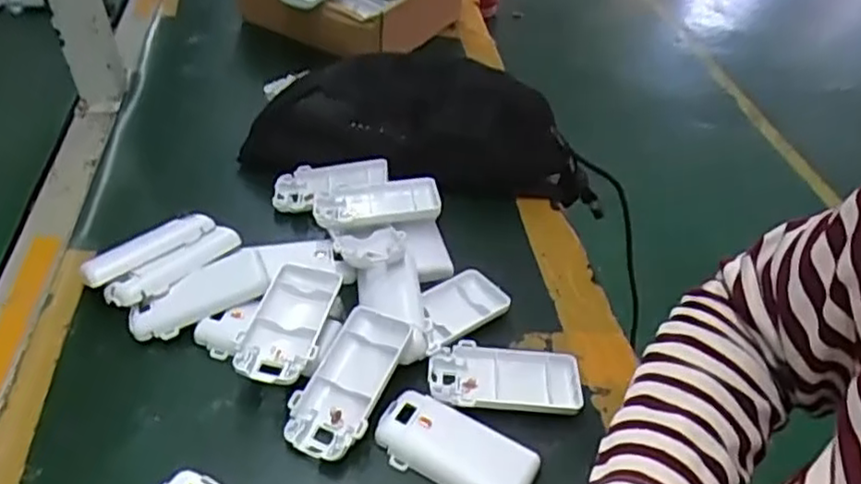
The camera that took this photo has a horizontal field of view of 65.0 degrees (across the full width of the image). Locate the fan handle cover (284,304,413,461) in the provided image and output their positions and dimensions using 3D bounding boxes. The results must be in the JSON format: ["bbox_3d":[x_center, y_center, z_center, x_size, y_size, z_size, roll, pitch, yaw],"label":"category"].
[{"bbox_3d":[-0.047,0.083,0.416,0.047,0.025,0.105,19,58,16],"label":"fan handle cover"}]

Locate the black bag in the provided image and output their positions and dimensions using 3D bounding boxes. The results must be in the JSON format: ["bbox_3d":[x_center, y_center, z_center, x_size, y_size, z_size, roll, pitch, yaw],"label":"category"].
[{"bbox_3d":[-0.004,-0.105,0.598,0.285,0.089,0.118,5,42,1],"label":"black bag"}]

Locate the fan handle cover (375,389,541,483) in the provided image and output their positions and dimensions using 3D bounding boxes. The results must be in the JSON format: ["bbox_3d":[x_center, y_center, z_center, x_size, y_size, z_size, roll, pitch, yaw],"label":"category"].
[{"bbox_3d":[0.014,0.119,0.390,0.092,0.016,0.043,22,45,19],"label":"fan handle cover"}]

